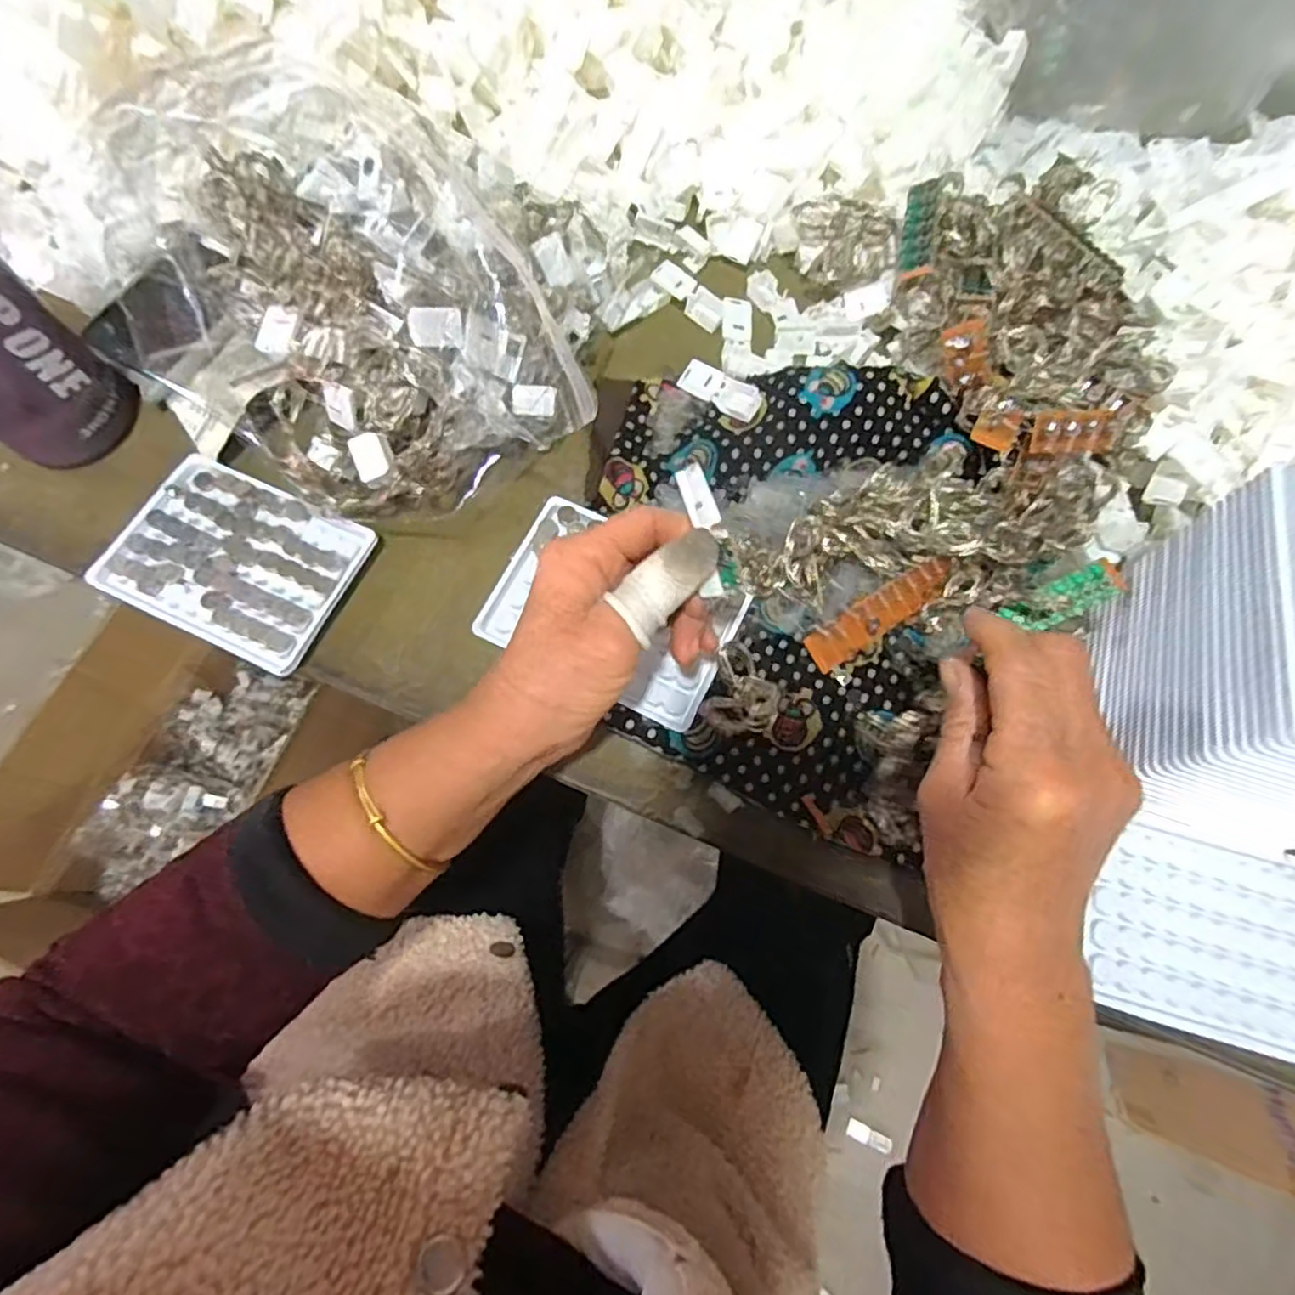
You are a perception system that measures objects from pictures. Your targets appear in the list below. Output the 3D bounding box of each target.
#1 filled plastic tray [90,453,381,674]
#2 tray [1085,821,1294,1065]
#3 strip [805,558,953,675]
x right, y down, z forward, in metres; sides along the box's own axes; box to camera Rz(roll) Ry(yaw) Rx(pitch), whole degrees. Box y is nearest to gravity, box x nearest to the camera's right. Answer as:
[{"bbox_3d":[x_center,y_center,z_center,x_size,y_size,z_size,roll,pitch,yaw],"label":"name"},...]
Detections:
[{"bbox_3d":[-0.232,-0.049,0.388,0.128,0.014,0.093,24,71,7],"label":"filled plastic tray"},{"bbox_3d":[0.281,0.141,0.331,0.122,0.008,0.092,16,70,5],"label":"tray"},{"bbox_3d":[0.130,-0.020,0.376,0.093,0.005,0.024,-34,100,-9],"label":"strip"}]

